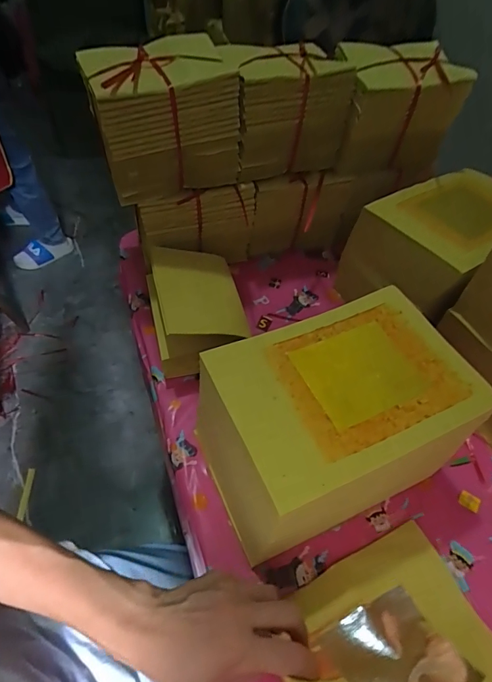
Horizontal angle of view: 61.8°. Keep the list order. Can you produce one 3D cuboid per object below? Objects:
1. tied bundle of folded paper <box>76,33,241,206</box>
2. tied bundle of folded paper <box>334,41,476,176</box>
[{"bbox_3d":[-0.099,-0.270,0.505,0.169,0.144,0.089,-16,55,-18],"label":"tied bundle of folded paper"},{"bbox_3d":[0.212,-0.341,0.608,0.166,0.147,0.109,-4,52,-10],"label":"tied bundle of folded paper"}]

